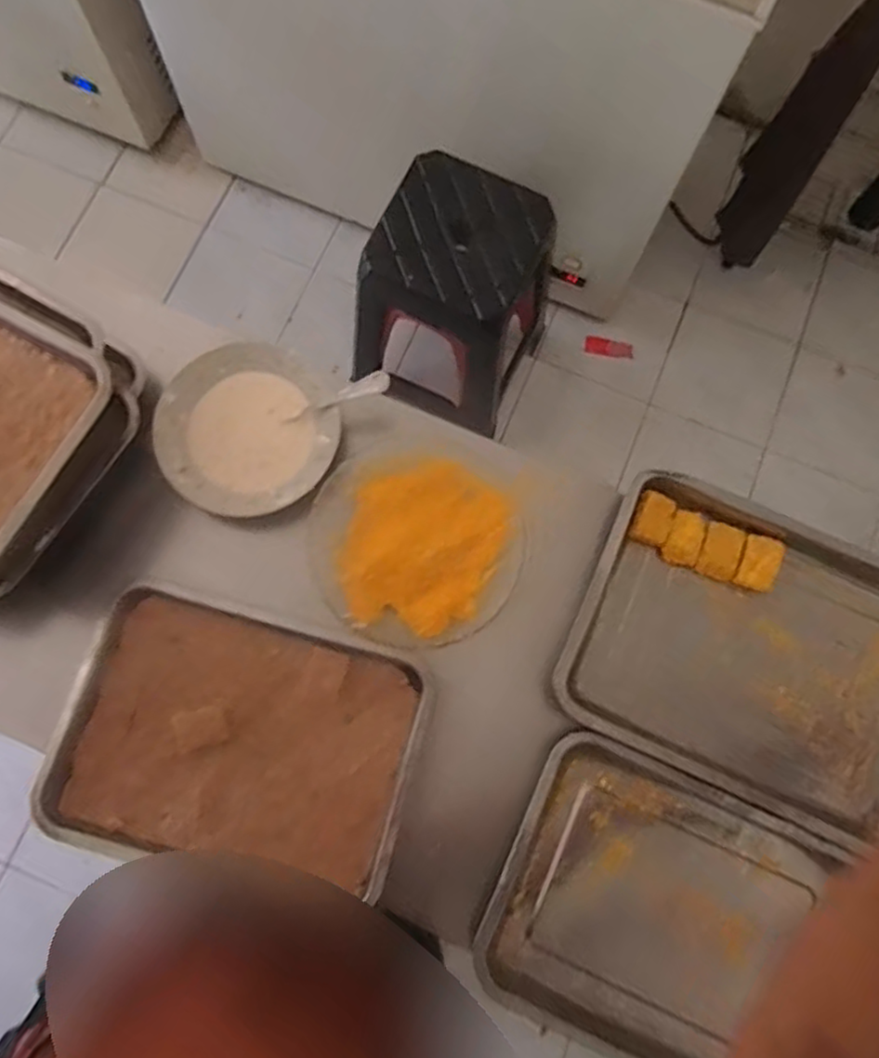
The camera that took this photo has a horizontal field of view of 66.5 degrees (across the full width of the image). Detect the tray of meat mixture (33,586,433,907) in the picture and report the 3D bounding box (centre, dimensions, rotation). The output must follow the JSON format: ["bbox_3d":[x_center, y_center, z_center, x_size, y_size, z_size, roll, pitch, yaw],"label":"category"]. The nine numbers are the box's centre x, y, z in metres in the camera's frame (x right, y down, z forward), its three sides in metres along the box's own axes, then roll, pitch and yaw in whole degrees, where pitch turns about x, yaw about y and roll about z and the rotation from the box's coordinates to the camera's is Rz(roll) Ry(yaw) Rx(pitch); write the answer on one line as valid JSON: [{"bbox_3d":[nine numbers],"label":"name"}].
[{"bbox_3d":[-0.195,0.208,0.667,0.337,0.028,0.238,13,78,1],"label":"tray of meat mixture"}]

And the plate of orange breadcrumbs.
[{"bbox_3d":[-0.026,0.017,0.710,0.217,0.019,0.204,0,78,-1],"label":"plate of orange breadcrumbs"}]

